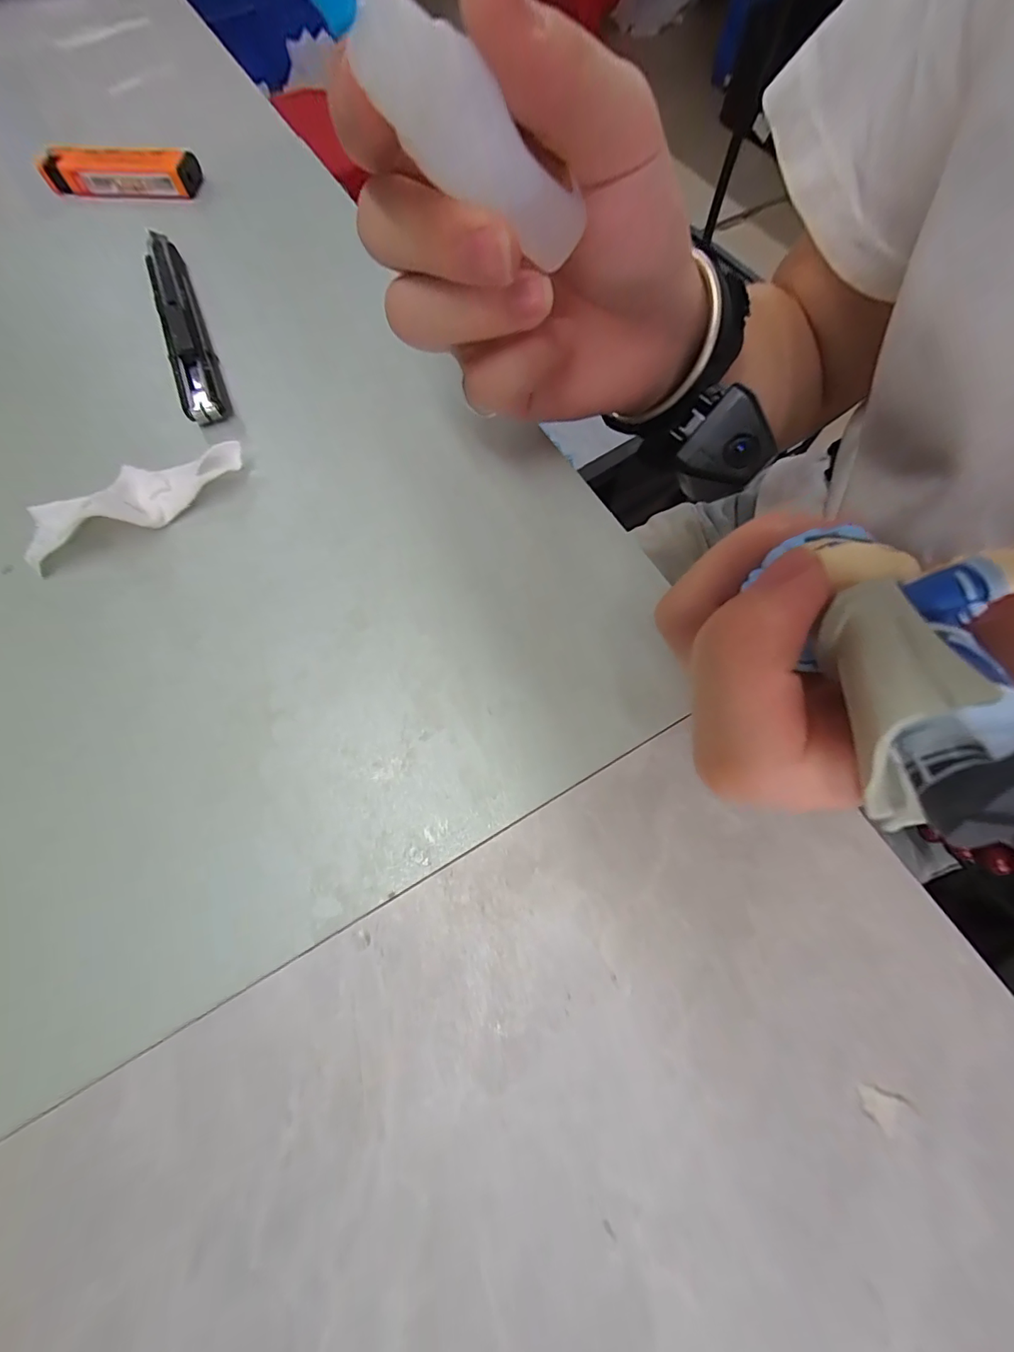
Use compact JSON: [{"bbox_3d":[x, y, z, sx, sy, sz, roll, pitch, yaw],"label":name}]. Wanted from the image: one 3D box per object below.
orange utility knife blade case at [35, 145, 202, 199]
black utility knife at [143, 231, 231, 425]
[{"bbox_3d":[-0.211,-0.274,0.252,0.083,0.014,0.017,-1,70,-1],"label":"orange utility knife blade case"},{"bbox_3d":[-0.150,-0.163,0.214,0.018,0.010,0.129,-22,71,-8],"label":"black utility knife"}]

